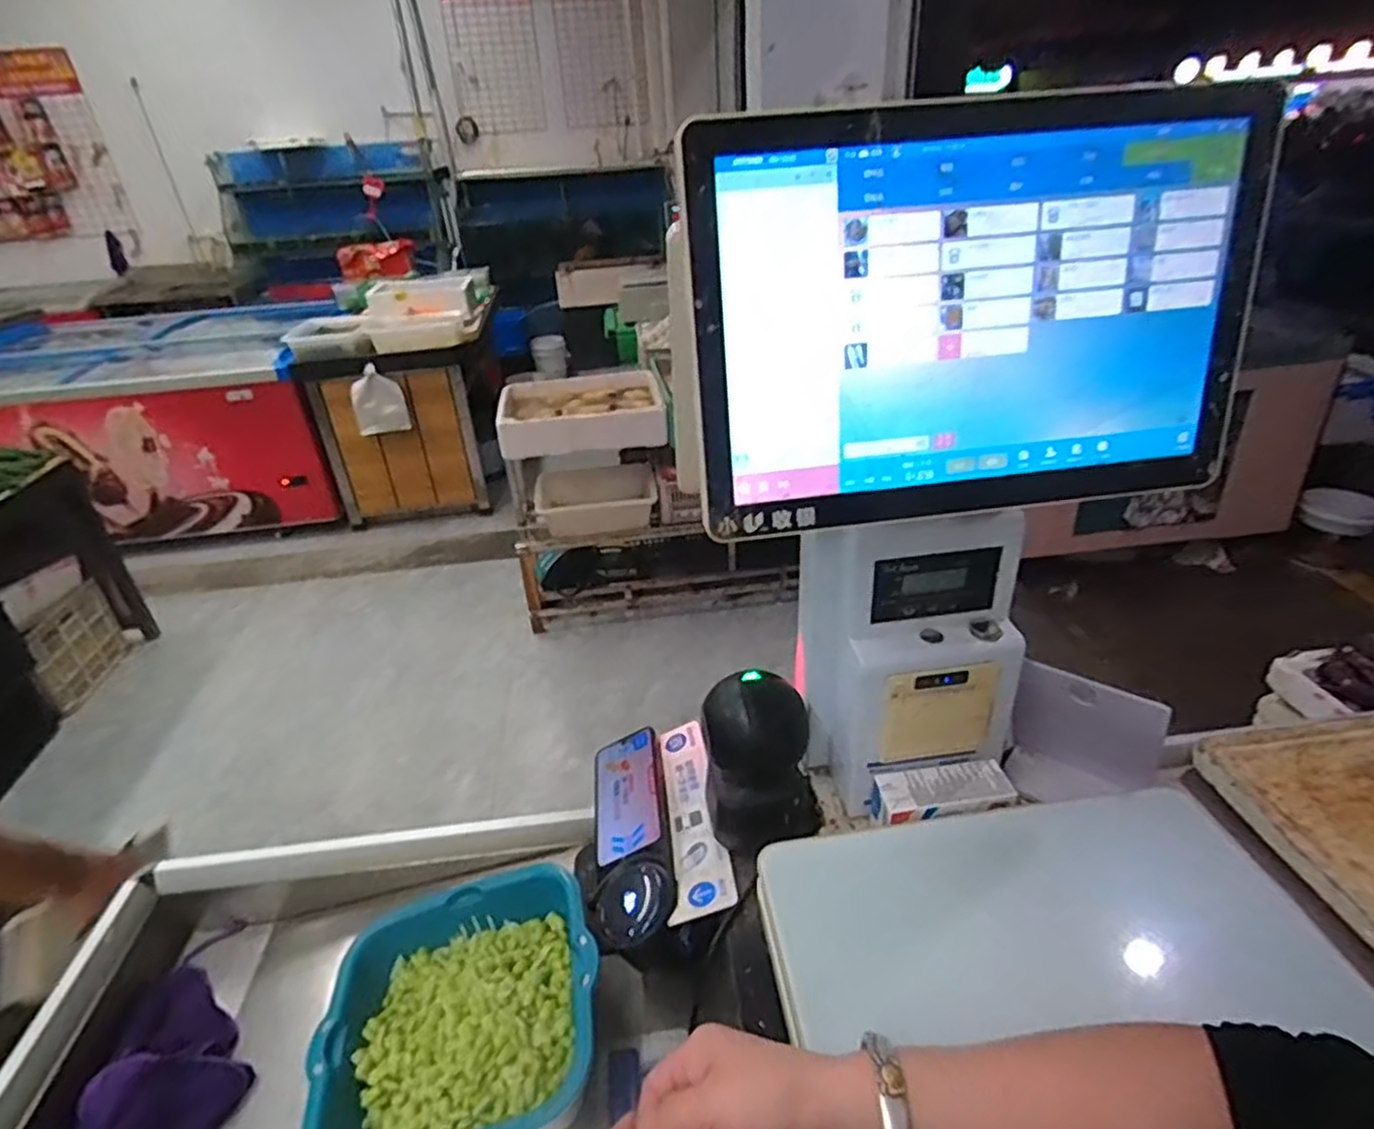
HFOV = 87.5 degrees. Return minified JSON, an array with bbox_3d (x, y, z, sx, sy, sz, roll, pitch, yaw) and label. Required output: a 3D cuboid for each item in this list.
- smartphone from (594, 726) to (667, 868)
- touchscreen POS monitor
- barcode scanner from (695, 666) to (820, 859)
[{"bbox_3d":[-0.063,0.239,0.753,0.077,0.012,0.163,-30,28,11],"label":"smartphone"},{"bbox_3d":[0.183,-0.153,0.460,0.377,0.243,0.049,-6,31,-4],"label":"touchscreen POS monitor"},{"bbox_3d":[0.067,0.176,0.640,0.101,0.150,0.082,-3,31,2],"label":"barcode scanner"}]

